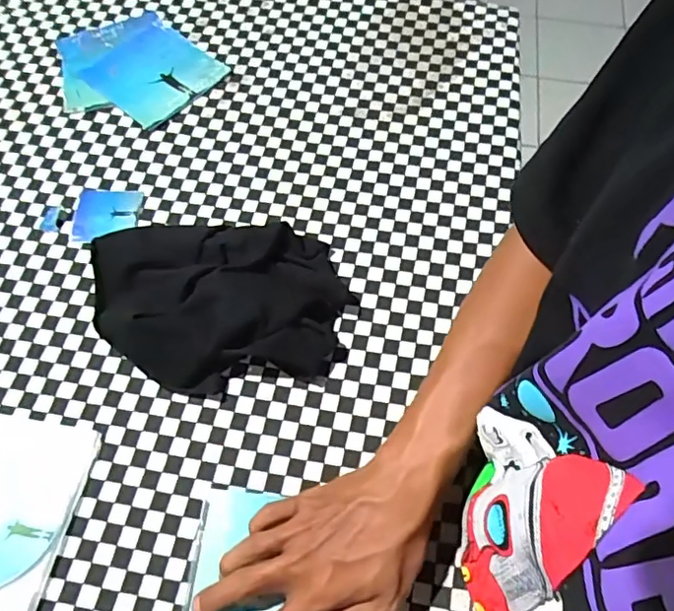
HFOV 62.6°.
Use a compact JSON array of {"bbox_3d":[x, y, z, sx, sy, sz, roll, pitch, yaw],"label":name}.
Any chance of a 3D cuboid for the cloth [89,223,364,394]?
[{"bbox_3d":[-0.102,-0.008,0.480,0.208,0.040,0.154,-8,62,-3],"label":"cloth"}]

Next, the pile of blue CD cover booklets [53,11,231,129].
[{"bbox_3d":[-0.238,-0.274,0.627,0.156,0.016,0.183,-41,69,-19],"label":"pile of blue CD cover booklets"}]

